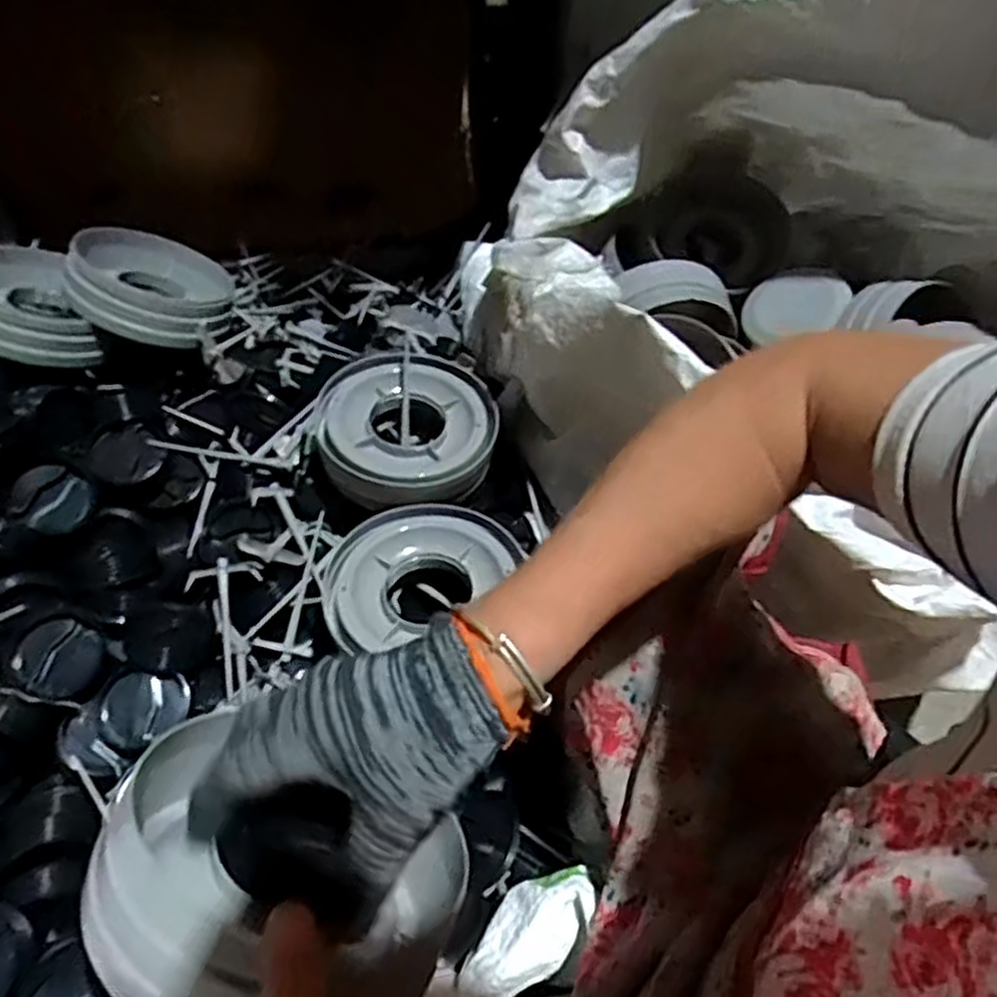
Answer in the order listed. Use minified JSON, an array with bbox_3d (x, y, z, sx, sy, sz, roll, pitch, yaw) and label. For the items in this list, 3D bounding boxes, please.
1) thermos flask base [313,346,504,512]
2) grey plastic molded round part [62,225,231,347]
[{"bbox_3d":[-0.083,-0.070,0.689,0.154,0.036,0.167,19,57,11],"label":"thermos flask base"},{"bbox_3d":[-0.365,-0.227,0.800,0.154,0.039,0.152,20,39,-17],"label":"grey plastic molded round part"}]

